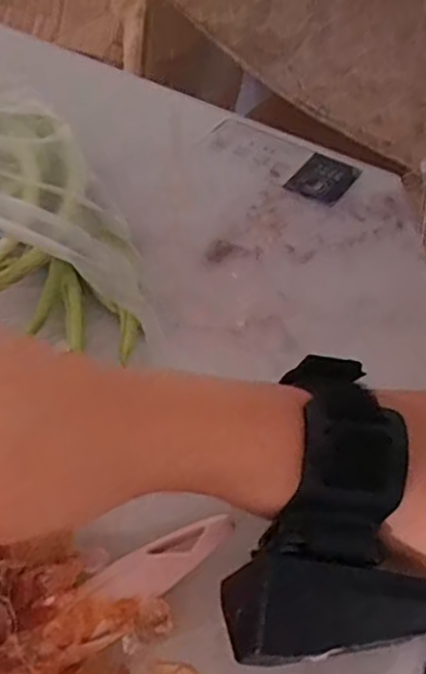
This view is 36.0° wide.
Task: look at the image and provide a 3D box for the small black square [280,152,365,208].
[{"bbox_3d":[0.075,-0.108,0.437,0.036,0.004,0.052,30,54,19],"label":"small black square"}]

